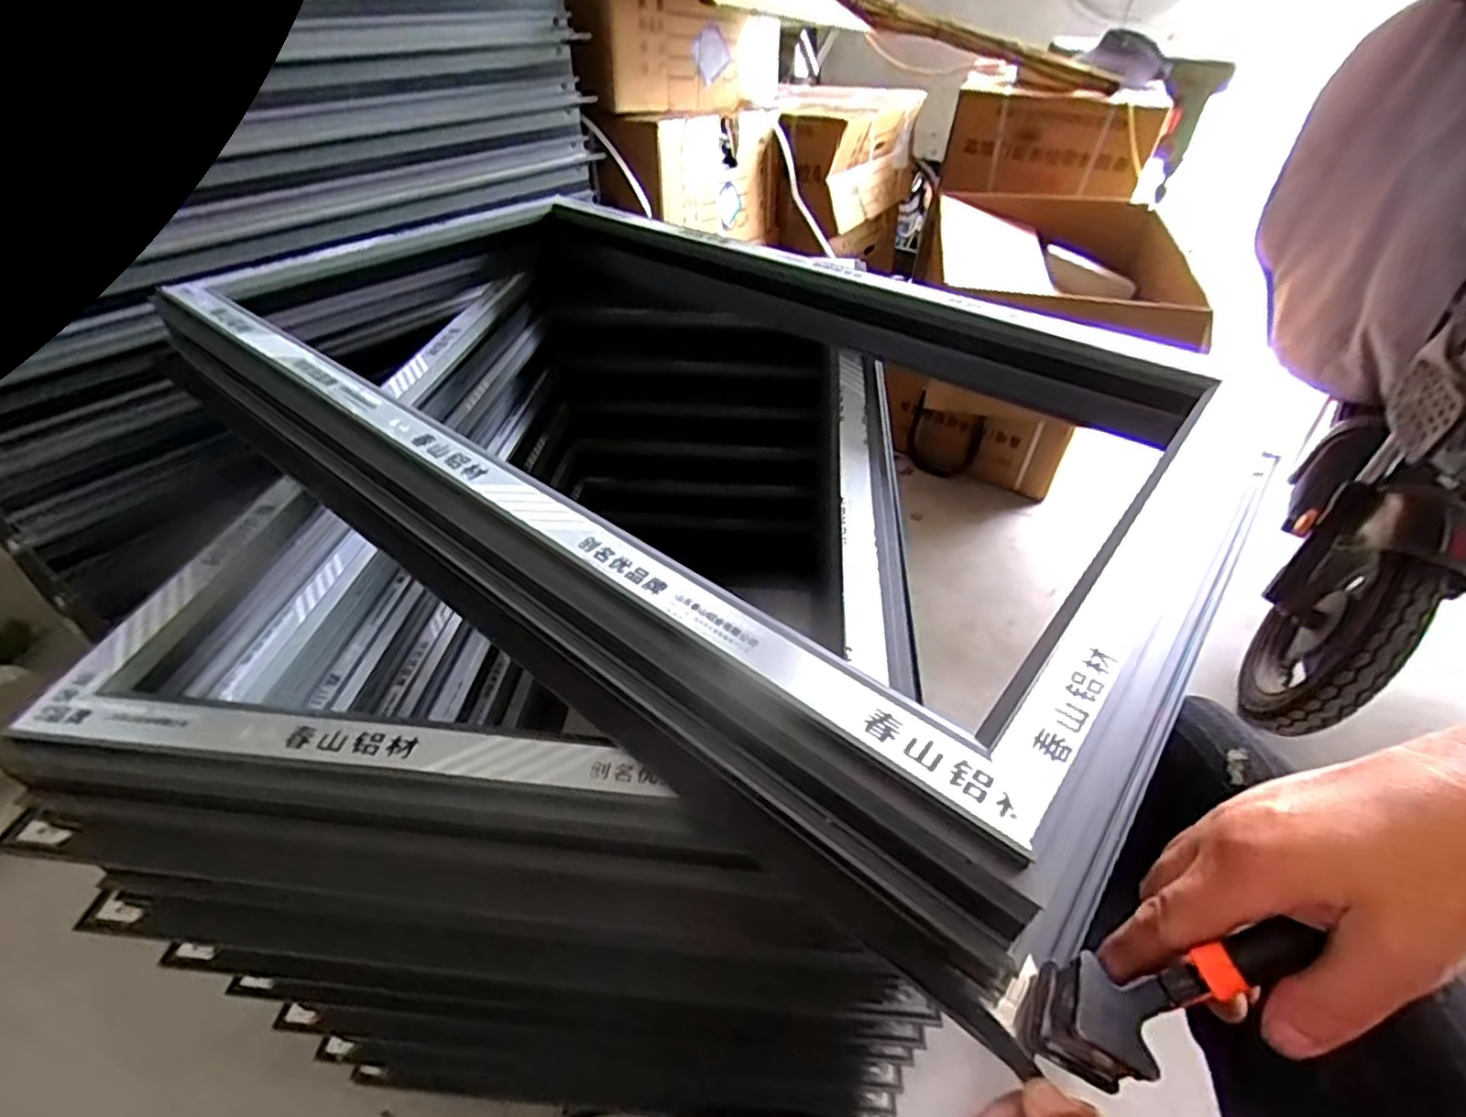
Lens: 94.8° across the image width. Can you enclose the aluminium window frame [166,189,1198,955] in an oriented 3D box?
[{"bbox_3d":[-0.094,-0.178,0.603,0.904,0.074,0.510,29,48,29],"label":"aluminium window frame"}]

